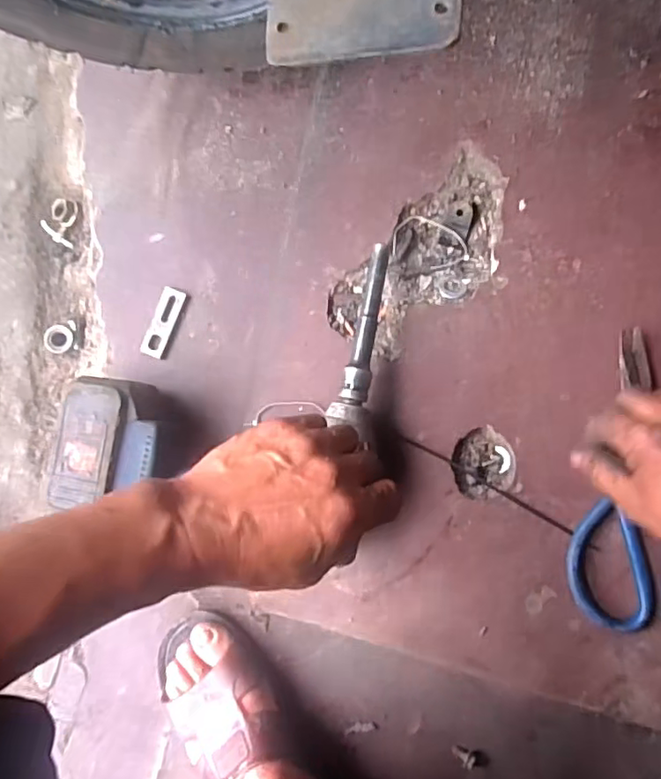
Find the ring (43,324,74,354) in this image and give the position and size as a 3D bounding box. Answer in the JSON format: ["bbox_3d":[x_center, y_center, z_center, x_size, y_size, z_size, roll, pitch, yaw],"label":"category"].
[{"bbox_3d":[-0.257,-0.047,0.563,0.025,0.008,0.027,0,92,-10],"label":"ring"}]

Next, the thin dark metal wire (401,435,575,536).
[{"bbox_3d":[0.134,0.081,0.481,0.171,0.014,0.006,30,93,9],"label":"thin dark metal wire"}]

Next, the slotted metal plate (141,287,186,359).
[{"bbox_3d":[-0.147,-0.059,0.523,0.020,0.006,0.061,20,91,9],"label":"slotted metal plate"}]

